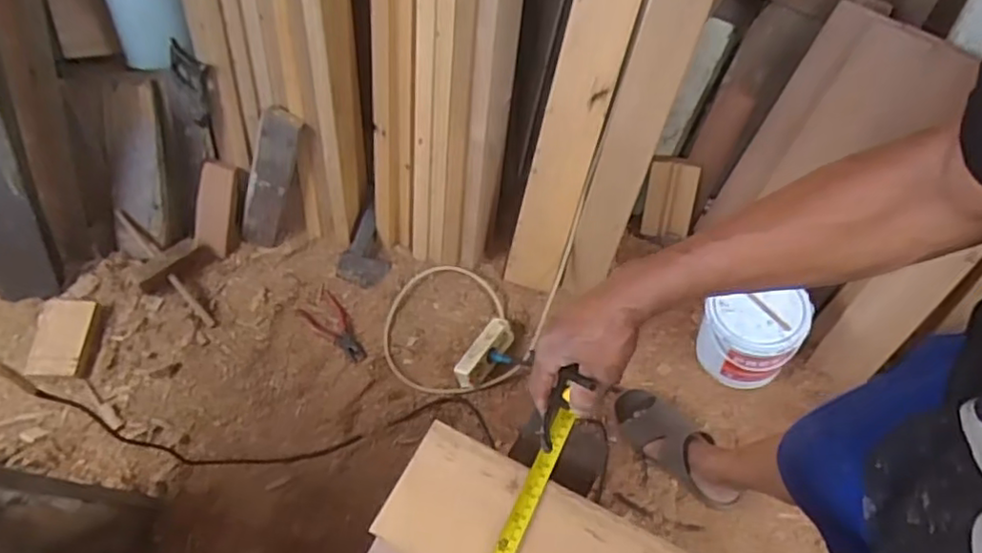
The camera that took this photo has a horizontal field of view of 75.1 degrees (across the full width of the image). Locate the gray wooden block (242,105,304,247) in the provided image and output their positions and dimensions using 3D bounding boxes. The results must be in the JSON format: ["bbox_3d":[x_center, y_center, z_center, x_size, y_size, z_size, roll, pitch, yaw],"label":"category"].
[{"bbox_3d":[-0.471,-0.211,1.373,0.085,0.356,0.046,22,40,-10],"label":"gray wooden block"}]

